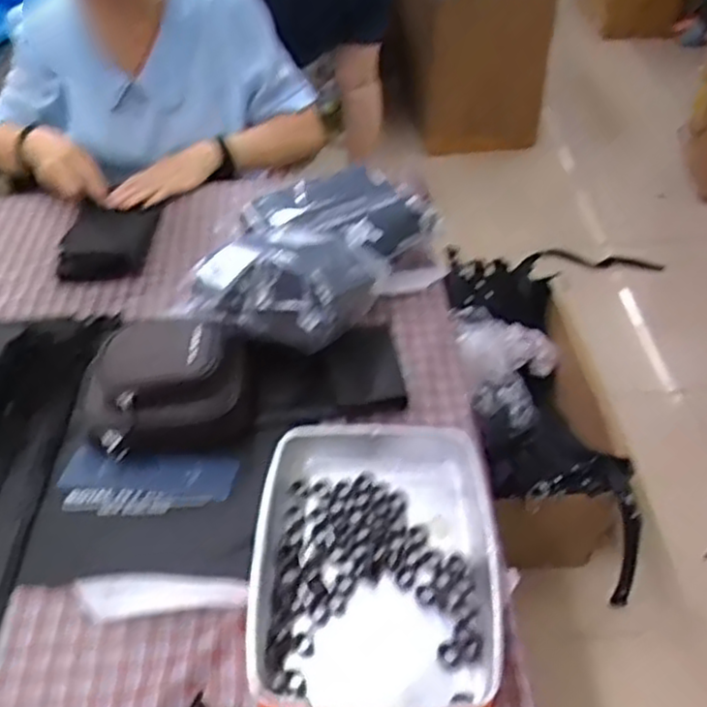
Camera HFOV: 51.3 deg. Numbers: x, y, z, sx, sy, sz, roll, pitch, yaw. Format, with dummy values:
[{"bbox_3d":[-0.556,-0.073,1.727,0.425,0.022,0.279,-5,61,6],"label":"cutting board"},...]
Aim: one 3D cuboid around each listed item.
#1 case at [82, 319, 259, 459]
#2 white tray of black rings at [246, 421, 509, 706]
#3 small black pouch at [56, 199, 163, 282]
[{"bbox_3d":[-0.196,0.035,0.764,0.179,0.108,0.099,-9,45,-7],"label":"case"},{"bbox_3d":[0.020,0.182,0.653,0.210,0.045,0.283,-3,45,-1],"label":"white tray of black rings"},{"bbox_3d":[-0.346,-0.172,1.034,0.112,0.047,0.160,-3,45,-1],"label":"small black pouch"}]

